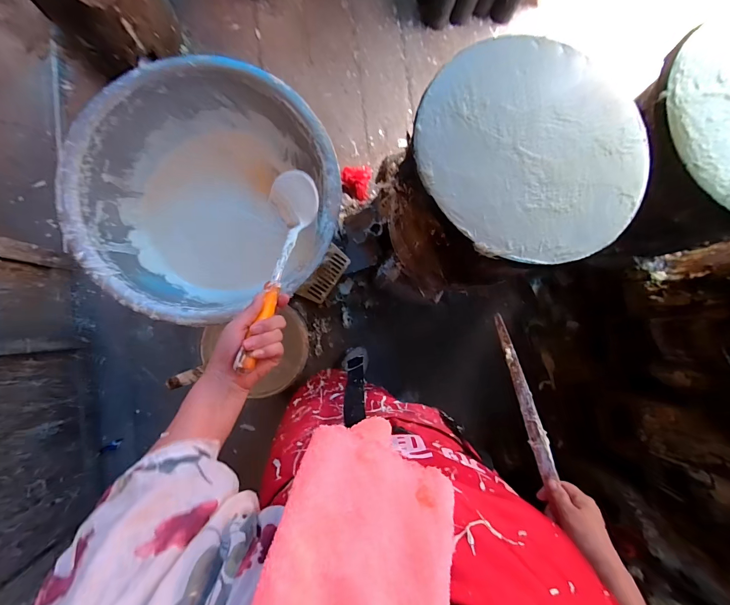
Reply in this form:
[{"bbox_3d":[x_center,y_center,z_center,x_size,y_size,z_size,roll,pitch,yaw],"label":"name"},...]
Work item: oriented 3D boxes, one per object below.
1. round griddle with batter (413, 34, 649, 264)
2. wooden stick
[{"bbox_3d":[0.259,-0.241,0.534,0.337,0.026,0.348,0,87,-3],"label":"round griddle with batter"},{"bbox_3d":[0.286,0.156,0.640,0.007,0.032,0.303,19,48,-29],"label":"wooden stick"}]

